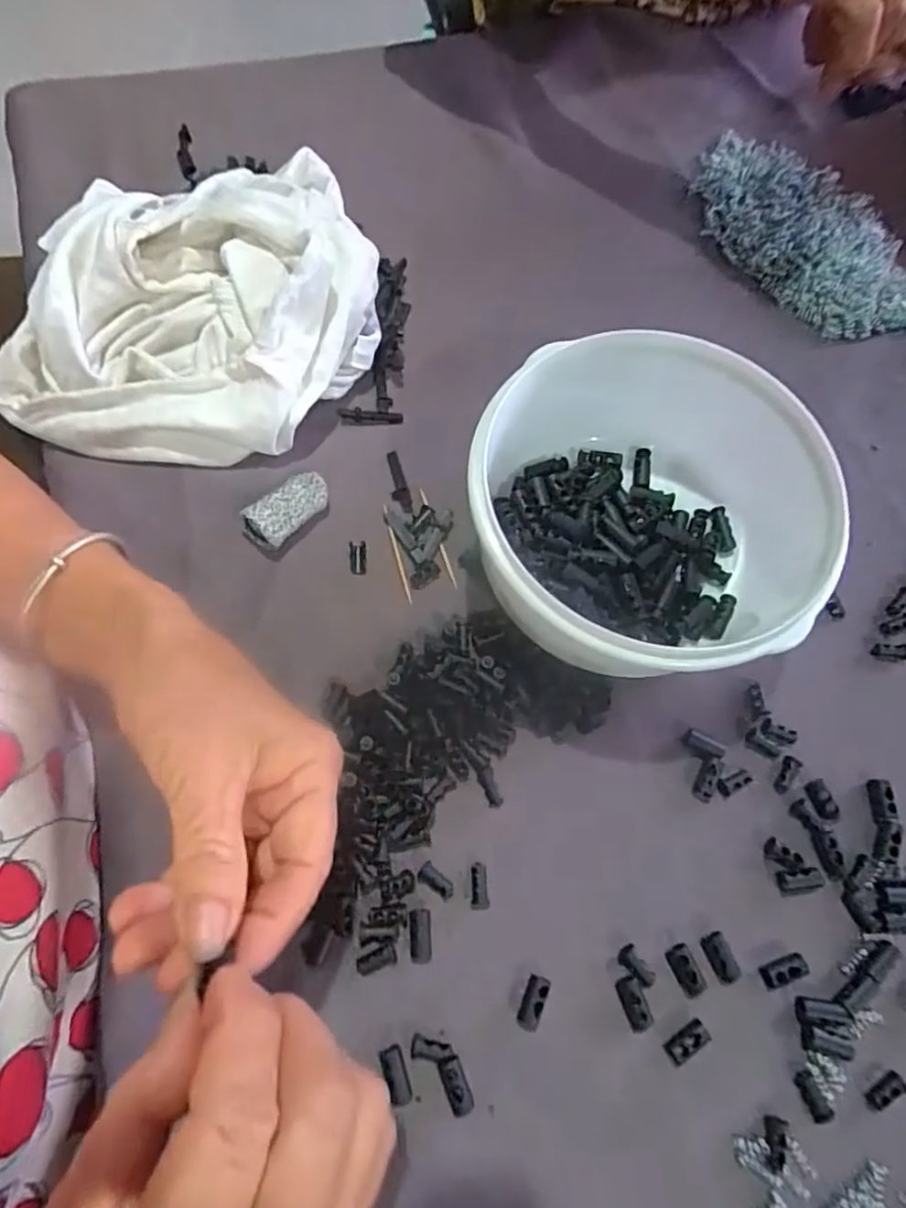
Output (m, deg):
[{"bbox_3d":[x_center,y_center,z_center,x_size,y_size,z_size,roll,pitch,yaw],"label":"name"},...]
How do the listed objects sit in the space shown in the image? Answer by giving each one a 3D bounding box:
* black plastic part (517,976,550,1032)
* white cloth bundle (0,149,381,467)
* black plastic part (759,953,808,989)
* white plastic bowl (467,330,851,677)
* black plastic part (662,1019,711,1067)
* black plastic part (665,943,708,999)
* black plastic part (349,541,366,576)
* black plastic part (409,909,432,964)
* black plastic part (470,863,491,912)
[{"bbox_3d":[0.034,0.168,0.263,0.009,0.010,0.021,19,71,5],"label":"black plastic part"},{"bbox_3d":[-0.144,-0.178,0.353,0.195,0.066,0.189,1,70,-2],"label":"white cloth bundle"},{"bbox_3d":[0.144,0.158,0.268,0.020,0.005,0.010,-17,71,-8],"label":"black plastic part"},{"bbox_3d":[0.084,-0.039,0.301,0.146,0.075,0.154,1,70,-2],"label":"white plastic bowl"},{"bbox_3d":[0.098,0.182,0.258,0.019,0.005,0.010,-29,73,-11],"label":"black plastic part"},{"bbox_3d":[0.101,0.159,0.267,0.011,0.006,0.020,-27,73,-11],"label":"black plastic part"},{"bbox_3d":[-0.050,-0.025,0.329,0.008,0.004,0.017,-2,70,-2],"label":"black plastic part"},{"bbox_3d":[-0.014,0.144,0.269,0.009,0.006,0.022,-2,70,-3],"label":"black plastic part"},{"bbox_3d":[0.012,0.127,0.279,0.008,0.008,0.020,-2,70,-2],"label":"black plastic part"}]

